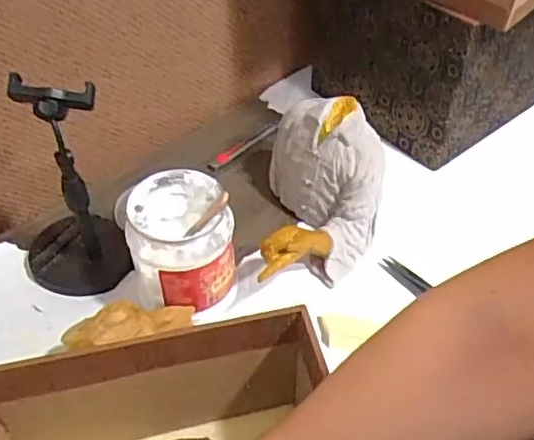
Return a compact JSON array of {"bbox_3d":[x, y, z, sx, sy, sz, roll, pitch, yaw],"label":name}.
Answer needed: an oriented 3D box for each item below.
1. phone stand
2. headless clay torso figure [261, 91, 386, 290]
[{"bbox_3d":[-0.231,-0.038,0.677,0.112,0.262,0.120,-21,50,-20],"label":"phone stand"},{"bbox_3d":[0.068,-0.022,0.736,0.133,0.148,0.224,3,46,2],"label":"headless clay torso figure"}]

